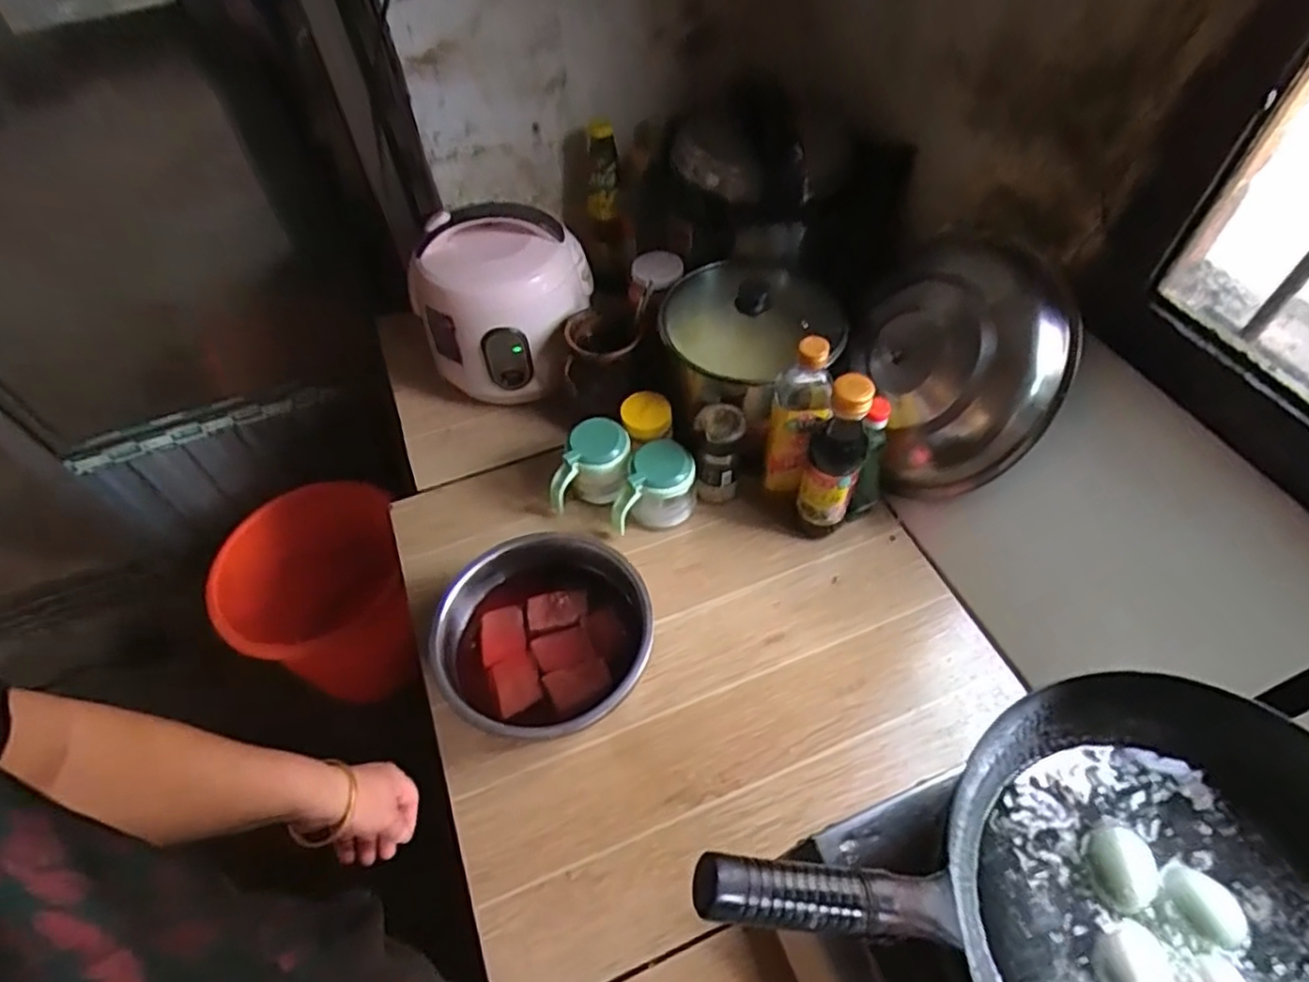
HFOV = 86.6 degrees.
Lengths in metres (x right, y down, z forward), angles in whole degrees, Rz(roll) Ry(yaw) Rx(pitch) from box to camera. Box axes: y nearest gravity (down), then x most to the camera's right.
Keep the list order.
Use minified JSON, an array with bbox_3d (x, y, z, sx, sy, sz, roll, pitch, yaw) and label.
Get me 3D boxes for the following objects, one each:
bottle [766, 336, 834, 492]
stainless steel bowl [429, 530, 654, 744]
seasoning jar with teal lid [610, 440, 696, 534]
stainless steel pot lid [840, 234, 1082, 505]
[{"bbox_3d":[0.162,-0.083,0.793,0.061,0.212,0.059,-1,55,2],"label":"bottle"},{"bbox_3d":[-0.114,0.158,0.734,0.203,0.097,0.211,-1,55,2],"label":"stainless steel bowl"},{"bbox_3d":[-0.001,-0.002,0.860,0.107,0.098,0.072,-6,55,-1],"label":"seasoning jar with teal lid"},{"bbox_3d":[0.334,-0.142,0.811,0.248,0.073,0.297,44,110,31],"label":"stainless steel pot lid"}]

